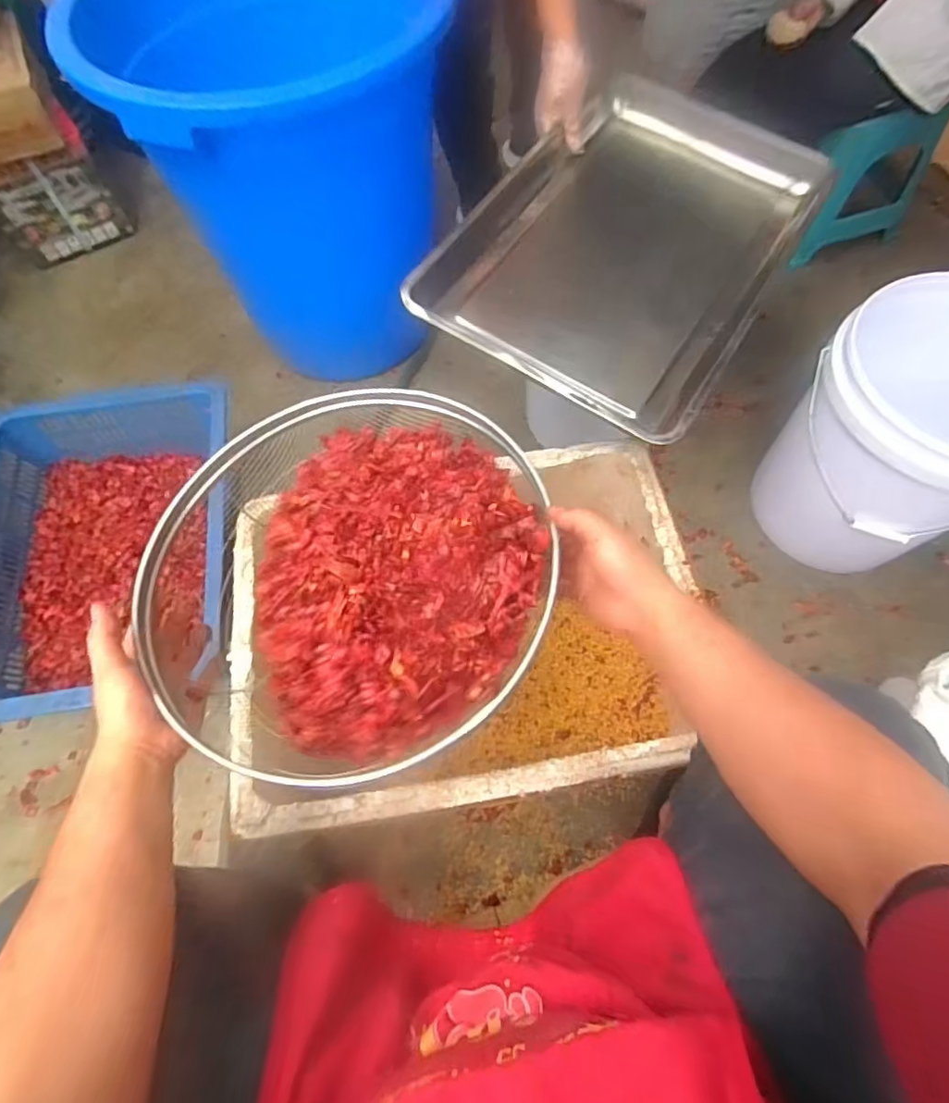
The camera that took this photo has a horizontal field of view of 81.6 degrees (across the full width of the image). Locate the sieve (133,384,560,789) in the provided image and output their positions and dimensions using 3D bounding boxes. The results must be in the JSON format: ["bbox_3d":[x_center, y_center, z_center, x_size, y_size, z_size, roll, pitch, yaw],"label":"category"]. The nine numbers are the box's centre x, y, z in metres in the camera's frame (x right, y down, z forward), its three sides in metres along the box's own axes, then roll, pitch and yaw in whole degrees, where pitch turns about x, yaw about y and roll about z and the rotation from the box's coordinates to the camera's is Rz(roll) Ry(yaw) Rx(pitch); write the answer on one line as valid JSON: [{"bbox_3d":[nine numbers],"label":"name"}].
[{"bbox_3d":[-0.154,0.005,0.566,0.465,0.158,0.401,25,68,12],"label":"sieve"}]

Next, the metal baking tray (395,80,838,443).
[{"bbox_3d":[0.231,-0.453,0.789,0.400,0.066,0.622,30,69,14],"label":"metal baking tray"}]

